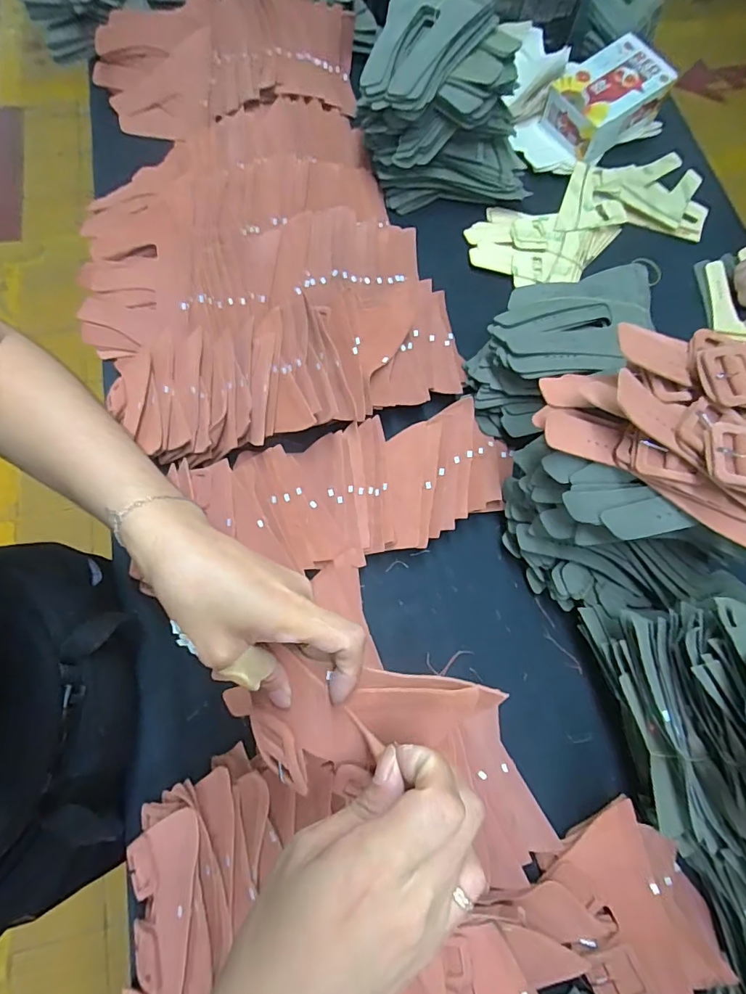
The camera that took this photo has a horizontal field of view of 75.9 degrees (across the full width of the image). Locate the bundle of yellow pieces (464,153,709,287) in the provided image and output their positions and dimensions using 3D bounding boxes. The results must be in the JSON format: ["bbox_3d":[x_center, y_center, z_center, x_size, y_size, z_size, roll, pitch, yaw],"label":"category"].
[{"bbox_3d":[0.341,-0.428,0.736,0.407,0.025,0.163,-22,74,-9],"label":"bundle of yellow pieces"}]

